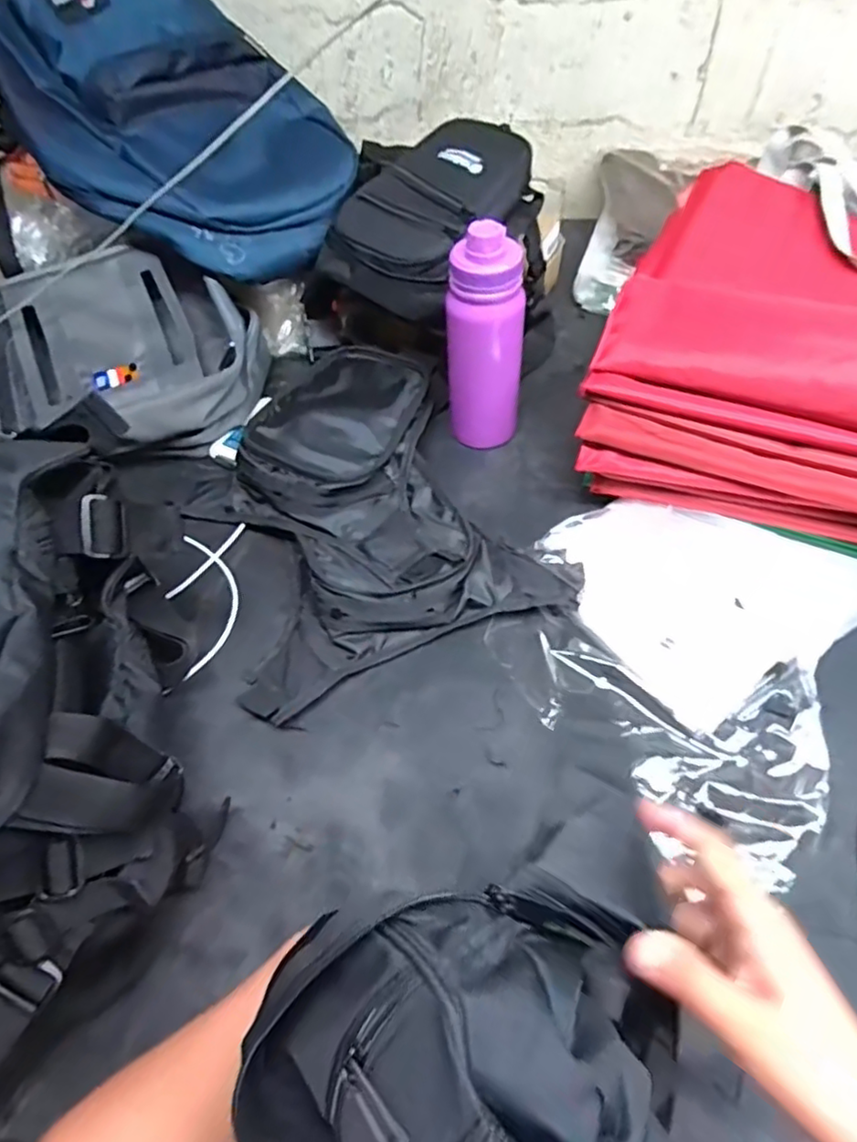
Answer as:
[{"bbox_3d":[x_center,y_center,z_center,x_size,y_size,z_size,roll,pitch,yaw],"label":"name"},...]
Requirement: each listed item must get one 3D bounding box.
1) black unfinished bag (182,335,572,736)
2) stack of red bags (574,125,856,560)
[{"bbox_3d":[-0.089,-0.078,0.653,0.309,0.060,0.412,-22,54,-12],"label":"black unfinished bag"},{"bbox_3d":[0.411,-0.252,0.657,0.391,0.190,0.473,16,56,16],"label":"stack of red bags"}]

